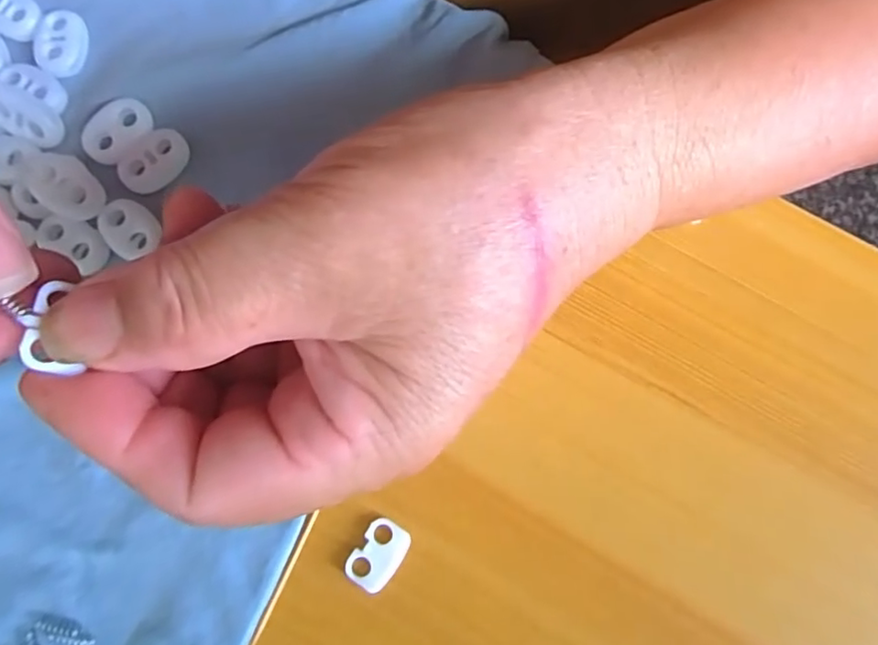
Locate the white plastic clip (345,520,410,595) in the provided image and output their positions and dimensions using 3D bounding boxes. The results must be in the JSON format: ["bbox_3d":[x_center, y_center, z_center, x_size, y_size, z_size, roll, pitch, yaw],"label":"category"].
[{"bbox_3d":[-0.017,0.063,0.162,0.013,0.004,0.018,33,82,6],"label":"white plastic clip"}]

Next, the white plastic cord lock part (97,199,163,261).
[{"bbox_3d":[-0.092,-0.028,0.178,0.015,0.004,0.018,-42,82,-7],"label":"white plastic cord lock part"}]

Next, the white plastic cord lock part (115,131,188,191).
[{"bbox_3d":[-0.087,-0.049,0.183,0.014,0.004,0.022,40,82,7],"label":"white plastic cord lock part"}]

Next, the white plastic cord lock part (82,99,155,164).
[{"bbox_3d":[-0.099,-0.059,0.183,0.015,0.004,0.022,41,83,8],"label":"white plastic cord lock part"}]

